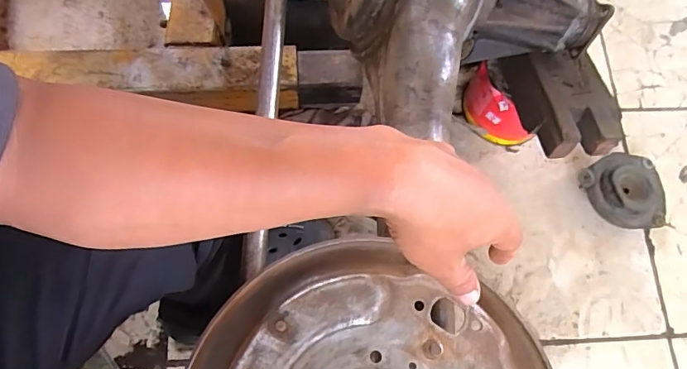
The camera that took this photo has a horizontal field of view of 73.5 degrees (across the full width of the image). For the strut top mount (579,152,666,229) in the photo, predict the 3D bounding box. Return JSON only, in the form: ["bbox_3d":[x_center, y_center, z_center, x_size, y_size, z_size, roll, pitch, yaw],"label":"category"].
[{"bbox_3d":[0.491,0.014,0.799,0.129,0.055,0.133,1,72,-2],"label":"strut top mount"}]

